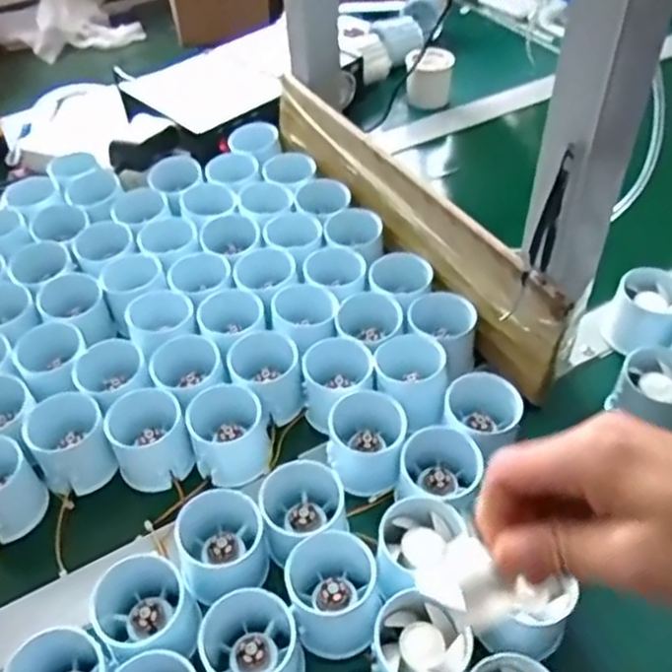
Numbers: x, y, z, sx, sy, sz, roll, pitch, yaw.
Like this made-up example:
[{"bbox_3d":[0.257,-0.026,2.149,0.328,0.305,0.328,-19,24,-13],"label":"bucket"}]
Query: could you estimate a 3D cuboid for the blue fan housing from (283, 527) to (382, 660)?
[{"bbox_3d":[0.000,0.144,0.410,0.054,0.040,0.065,-12,46,-8],"label":"blue fan housing"}]

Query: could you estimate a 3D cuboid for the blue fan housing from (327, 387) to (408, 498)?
[{"bbox_3d":[0.020,0.071,0.485,0.051,0.042,0.057,1,46,4],"label":"blue fan housing"}]

